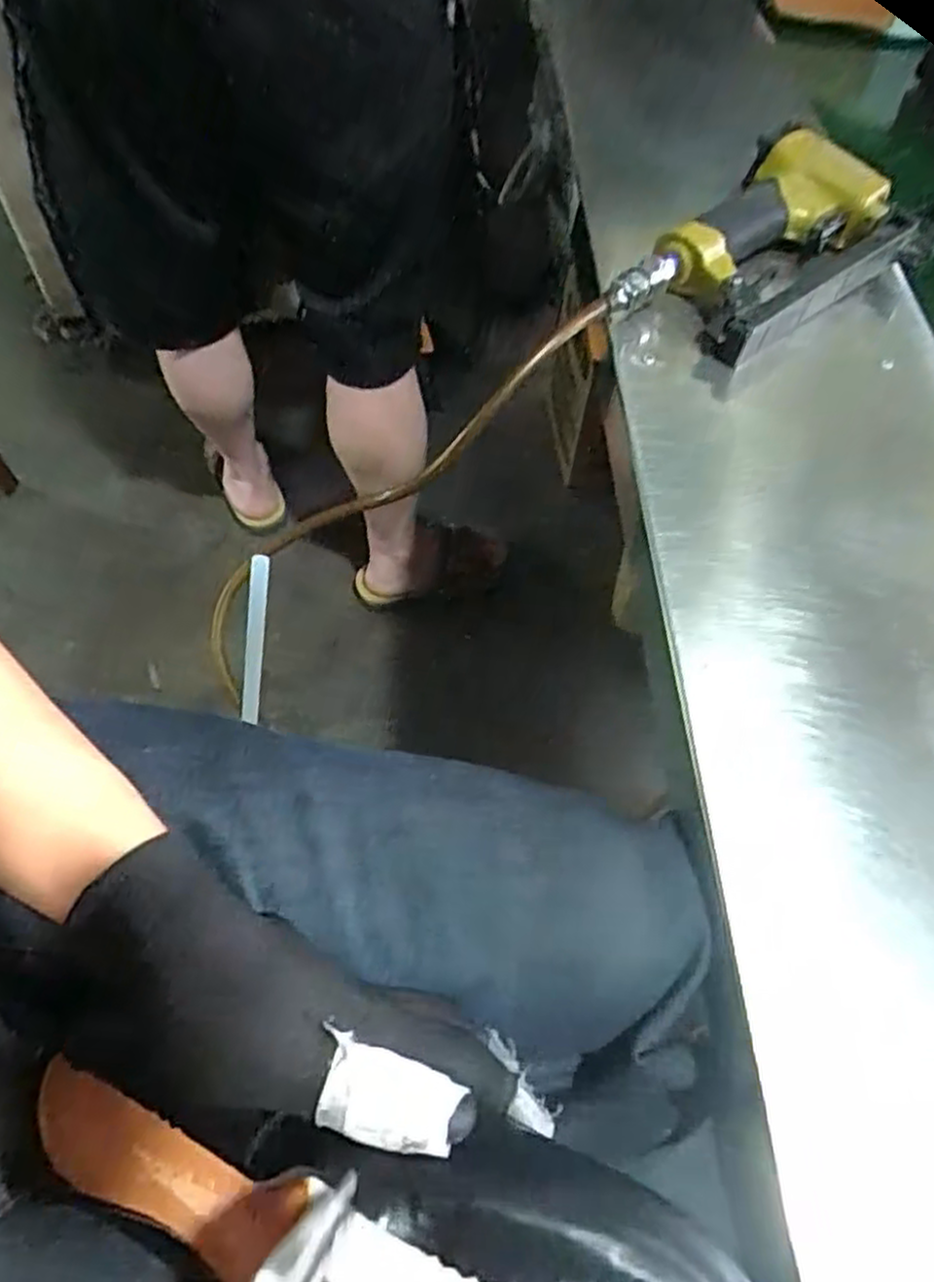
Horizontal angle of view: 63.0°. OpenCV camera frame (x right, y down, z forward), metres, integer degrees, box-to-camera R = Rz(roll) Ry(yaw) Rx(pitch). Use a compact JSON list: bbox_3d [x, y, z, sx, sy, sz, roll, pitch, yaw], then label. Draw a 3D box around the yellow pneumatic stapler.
[{"bbox_3d":[0.217,-0.267,0.532,0.136,0.049,0.236,34,63,16],"label":"yellow pneumatic stapler"}]

